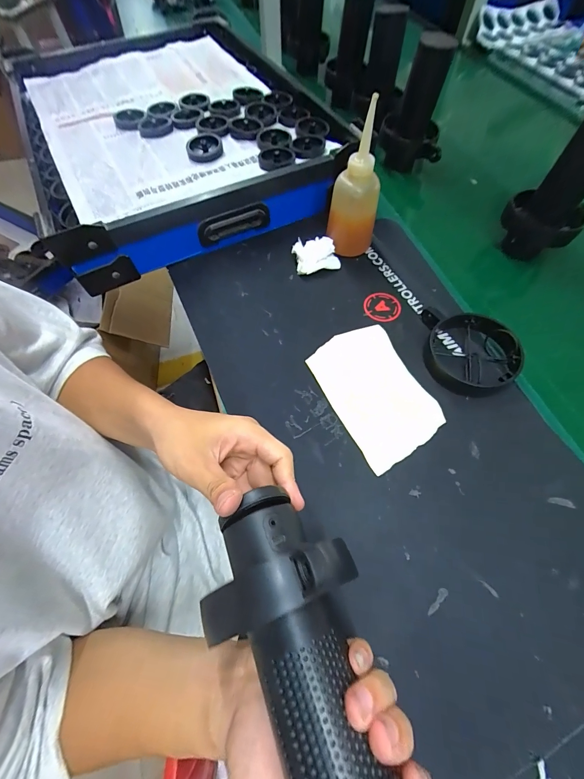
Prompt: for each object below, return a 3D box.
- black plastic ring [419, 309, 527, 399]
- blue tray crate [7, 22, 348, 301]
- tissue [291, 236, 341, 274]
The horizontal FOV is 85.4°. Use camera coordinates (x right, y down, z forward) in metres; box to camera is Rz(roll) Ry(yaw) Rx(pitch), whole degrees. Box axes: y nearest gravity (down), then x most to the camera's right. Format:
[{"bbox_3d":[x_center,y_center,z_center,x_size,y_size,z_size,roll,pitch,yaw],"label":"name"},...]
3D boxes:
[{"bbox_3d":[0.201,-0.041,0.360,0.106,0.032,0.093,18,64,6],"label":"black plastic ring"},{"bbox_3d":[-0.232,-0.496,0.577,0.461,0.083,0.662,-21,66,-13],"label":"blue tray crate"},{"bbox_3d":[0.033,-0.192,0.450,0.060,0.025,0.052,-12,65,-9],"label":"tissue"}]

